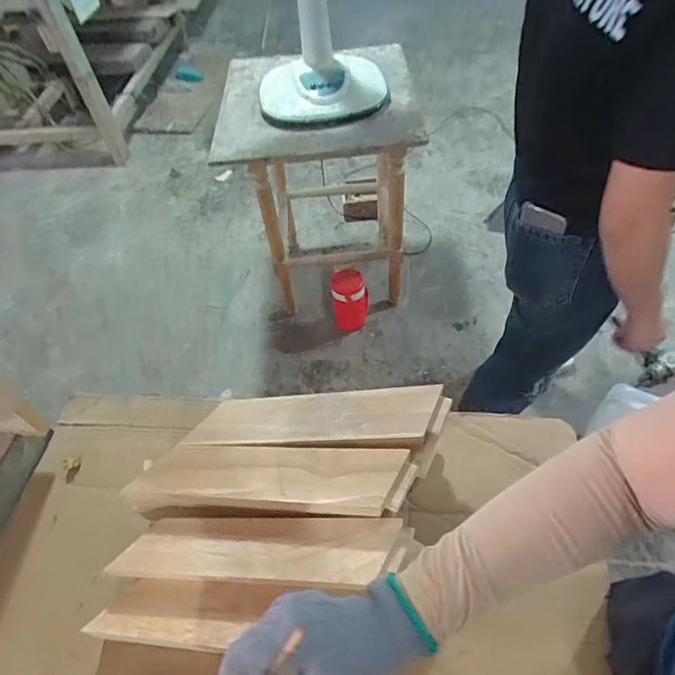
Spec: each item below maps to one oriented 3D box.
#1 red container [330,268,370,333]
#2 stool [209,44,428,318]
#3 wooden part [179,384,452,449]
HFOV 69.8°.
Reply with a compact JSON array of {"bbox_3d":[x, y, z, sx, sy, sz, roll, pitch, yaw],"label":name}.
[{"bbox_3d":[0.043,-0.127,1.571,0.116,0.161,0.121,-3,52,3],"label":"red container"},{"bbox_3d":[-0.039,-0.518,1.704,0.569,0.720,0.671,-5,52,2],"label":"stool"},{"bbox_3d":[-0.021,0.091,0.541,0.278,0.016,0.069,-2,52,4],"label":"wooden part"}]

